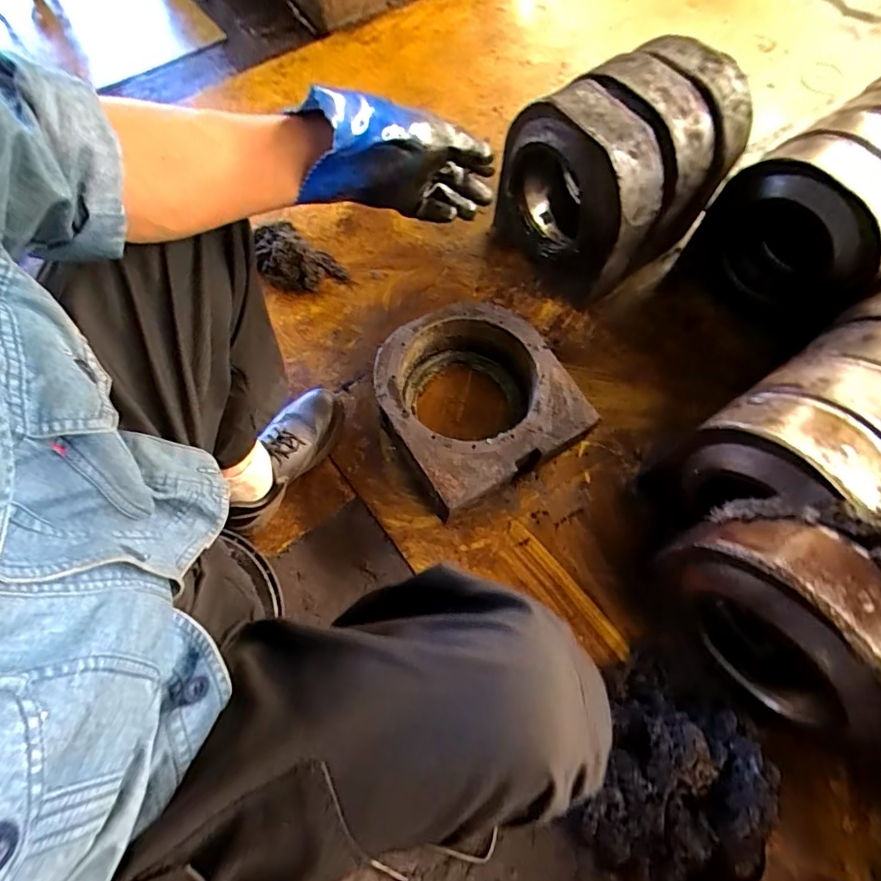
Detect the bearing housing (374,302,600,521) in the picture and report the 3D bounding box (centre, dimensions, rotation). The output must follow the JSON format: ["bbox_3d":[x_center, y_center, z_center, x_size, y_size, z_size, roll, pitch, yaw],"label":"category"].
[{"bbox_3d":[0.052,-0.062,0.831,0.284,0.140,0.293,-32,73,-12],"label":"bearing housing"}]

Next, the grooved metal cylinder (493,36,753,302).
[{"bbox_3d":[0.333,-0.524,0.935,0.385,0.301,0.306,-38,76,-16],"label":"grooved metal cylinder"}]

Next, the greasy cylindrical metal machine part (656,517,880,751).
[{"bbox_3d":[0.422,0.214,0.595,0.121,0.221,0.262,-32,74,-14],"label":"greasy cylindrical metal machine part"}]

